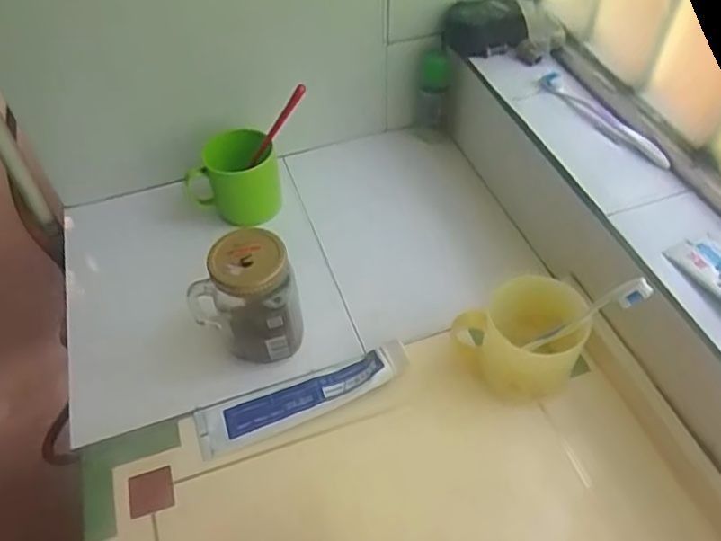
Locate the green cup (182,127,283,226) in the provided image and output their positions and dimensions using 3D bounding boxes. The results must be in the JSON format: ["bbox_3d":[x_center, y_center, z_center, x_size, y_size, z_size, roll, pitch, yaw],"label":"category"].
[{"bbox_3d":[-0.162,-0.119,0.770,0.109,0.086,0.095,-14,51,-9],"label":"green cup"}]

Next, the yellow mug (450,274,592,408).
[{"bbox_3d":[0.148,0.069,0.578,0.113,0.103,0.081,6,51,7],"label":"yellow mug"}]

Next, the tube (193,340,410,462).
[{"bbox_3d":[-0.056,0.123,0.604,0.217,0.021,0.052,-21,49,-7],"label":"tube"}]

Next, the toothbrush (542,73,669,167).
[{"bbox_3d":[0.267,-0.168,0.659,0.024,0.012,0.180,-26,54,-18],"label":"toothbrush"}]

